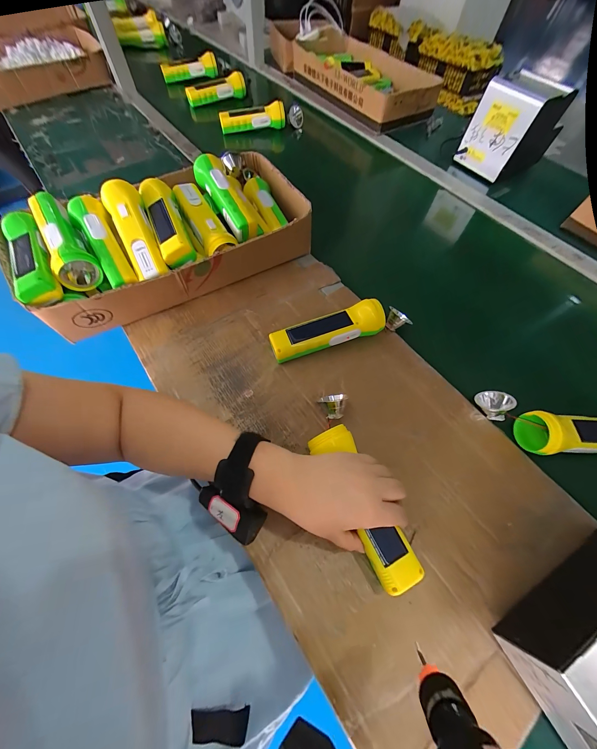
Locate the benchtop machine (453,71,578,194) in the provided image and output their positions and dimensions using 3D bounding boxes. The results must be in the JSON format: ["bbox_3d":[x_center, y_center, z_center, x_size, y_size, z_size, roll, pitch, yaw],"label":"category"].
[{"bbox_3d":[0.482,-0.551,0.605,0.169,0.151,0.121,-28,67,-16],"label":"benchtop machine"}]

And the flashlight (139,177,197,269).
[{"bbox_3d":[-0.195,-0.226,0.400,0.046,0.038,0.173,-22,65,-13],"label":"flashlight"}]

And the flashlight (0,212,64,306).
[{"bbox_3d":[-0.362,-0.156,0.363,0.049,0.040,0.174,-27,67,-15],"label":"flashlight"}]

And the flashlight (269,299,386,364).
[{"bbox_3d":[0.041,-0.062,0.392,0.167,0.043,0.048,-15,64,-10],"label":"flashlight"}]

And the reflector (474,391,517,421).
[{"bbox_3d":[0.261,0.040,0.358,0.036,0.030,0.041,-23,66,-14],"label":"reflector"}]

